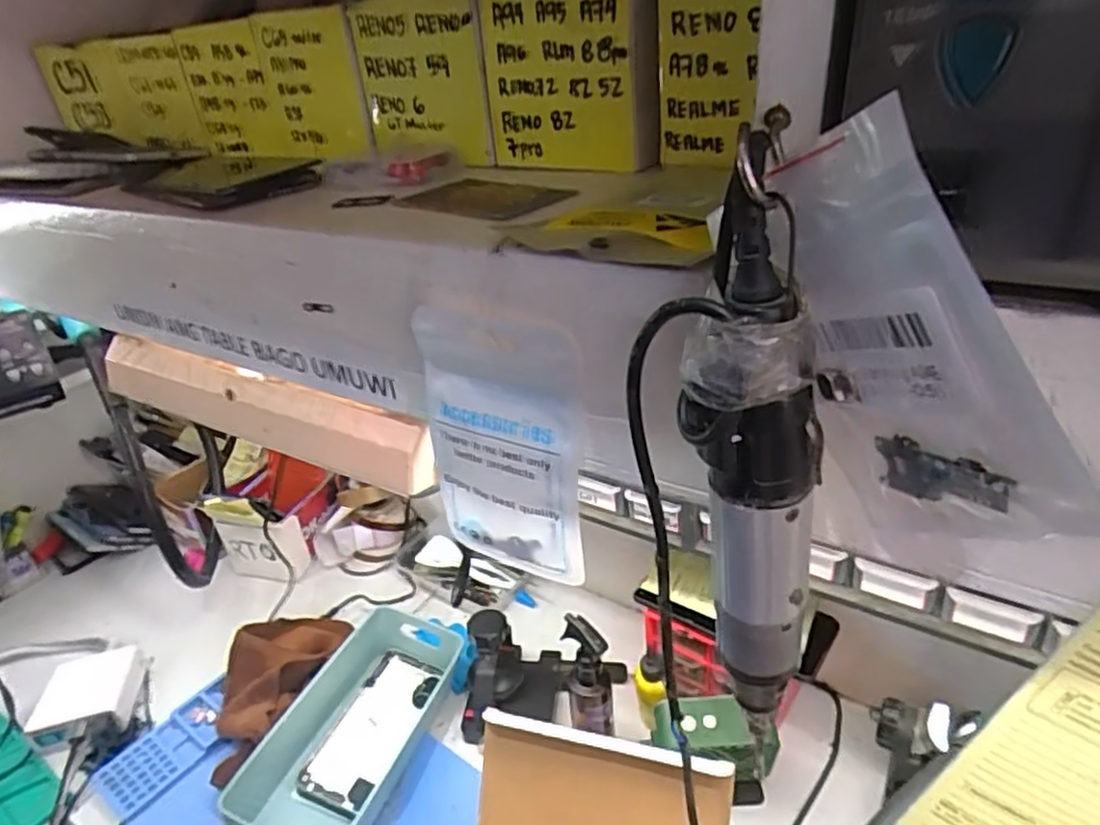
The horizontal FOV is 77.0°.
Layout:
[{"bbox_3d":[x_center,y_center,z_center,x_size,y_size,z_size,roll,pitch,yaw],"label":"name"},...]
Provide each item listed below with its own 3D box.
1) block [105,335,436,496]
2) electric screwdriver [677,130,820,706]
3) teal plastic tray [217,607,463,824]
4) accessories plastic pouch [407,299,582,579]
[{"bbox_3d":[-0.190,-0.003,0.432,0.293,0.040,0.022,12,35,29],"label":"block"},{"bbox_3d":[0.062,0.021,0.212,0.036,0.186,0.026,6,32,20],"label":"electric screwdriver"},{"bbox_3d":[-0.176,0.292,0.637,0.113,0.083,0.254,8,33,24],"label":"teal plastic tray"},{"bbox_3d":[-0.021,0.019,0.310,0.081,0.130,0.007,11,34,28],"label":"accessories plastic pouch"}]

